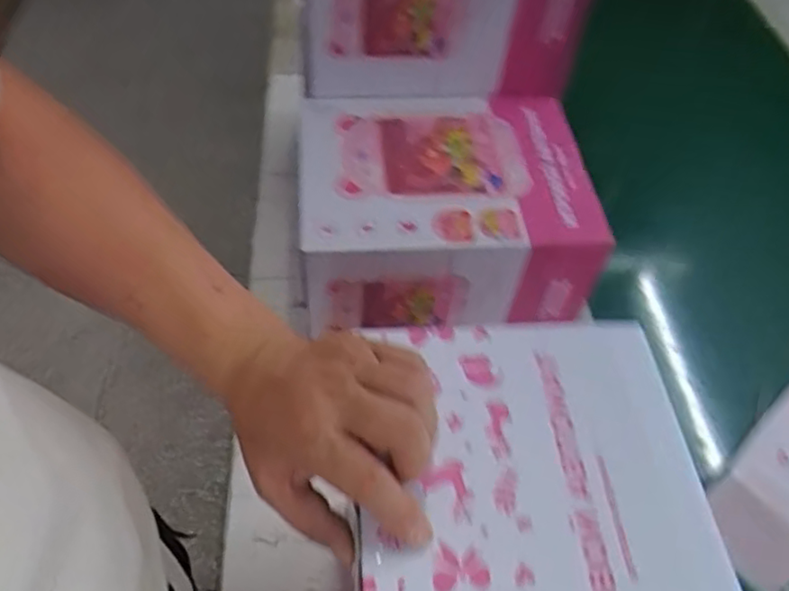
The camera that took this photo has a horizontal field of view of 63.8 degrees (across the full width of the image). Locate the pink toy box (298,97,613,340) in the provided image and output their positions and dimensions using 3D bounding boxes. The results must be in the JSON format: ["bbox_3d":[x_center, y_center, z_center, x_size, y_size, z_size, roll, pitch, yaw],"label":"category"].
[{"bbox_3d":[0.051,-0.097,0.721,0.309,0.155,0.253,2,52,-5],"label":"pink toy box"}]

